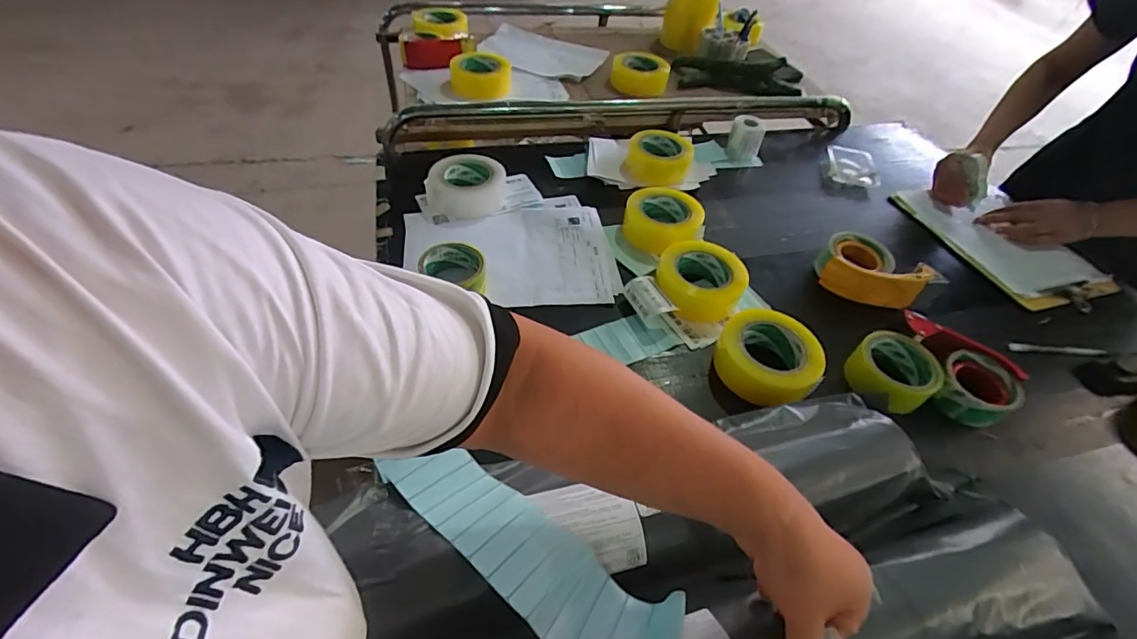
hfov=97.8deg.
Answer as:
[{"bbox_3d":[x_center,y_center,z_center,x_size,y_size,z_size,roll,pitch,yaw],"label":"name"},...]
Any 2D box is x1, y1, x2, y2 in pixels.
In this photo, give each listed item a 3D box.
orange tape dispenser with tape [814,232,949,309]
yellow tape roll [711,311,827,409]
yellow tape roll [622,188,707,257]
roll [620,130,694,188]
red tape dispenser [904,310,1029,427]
[{"bbox_3d":[0.498,-0.077,0.804,0.173,0.066,0.110,25,51,15],"label":"orange tape dispenser with tape"},{"bbox_3d":[0.266,0.051,0.667,0.129,0.060,0.126,3,49,-4],"label":"yellow tape roll"},{"bbox_3d":[0.161,-0.170,0.860,0.127,0.059,0.134,3,49,-4],"label":"yellow tape roll"},{"bbox_3d":[0.180,-0.323,0.999,0.131,0.062,0.136,3,49,-4],"label":"roll"},{"bbox_3d":[0.519,0.072,0.674,0.157,0.056,0.106,30,53,18],"label":"red tape dispenser"}]

